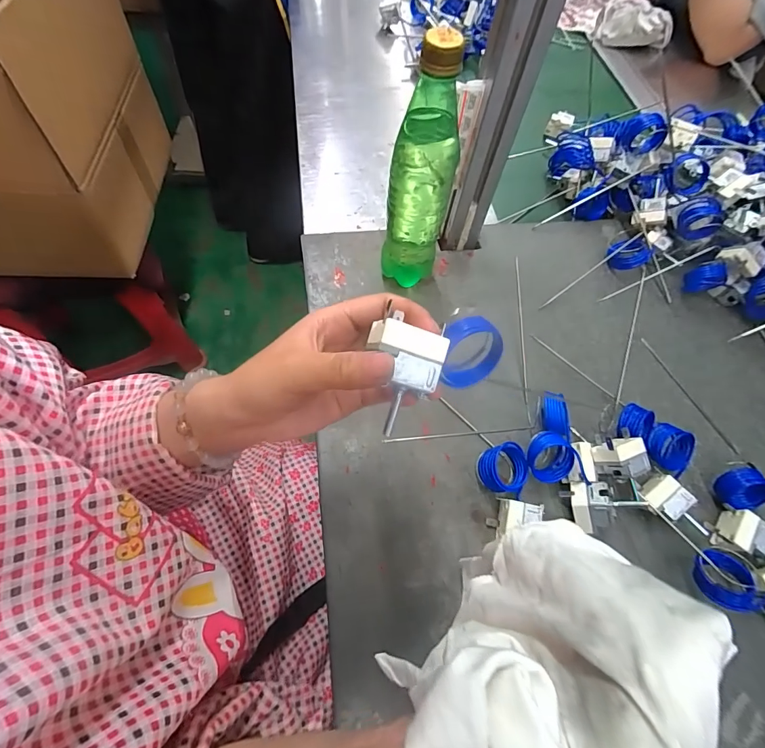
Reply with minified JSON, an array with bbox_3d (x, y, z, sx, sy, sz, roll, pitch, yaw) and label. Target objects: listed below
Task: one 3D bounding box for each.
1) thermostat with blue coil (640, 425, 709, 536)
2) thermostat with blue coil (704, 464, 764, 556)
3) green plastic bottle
[{"bbox_3d":[0.267,0.094,0.383,0.049,0.037,0.091,14,63,3],"label":"thermostat with blue coil"},{"bbox_3d":[0.328,0.126,0.370,0.046,0.040,0.073,25,64,9],"label":"thermostat with blue coil"},{"bbox_3d":[0.035,-0.175,0.389,0.055,0.250,0.055,8,63,0],"label":"green plastic bottle"}]

